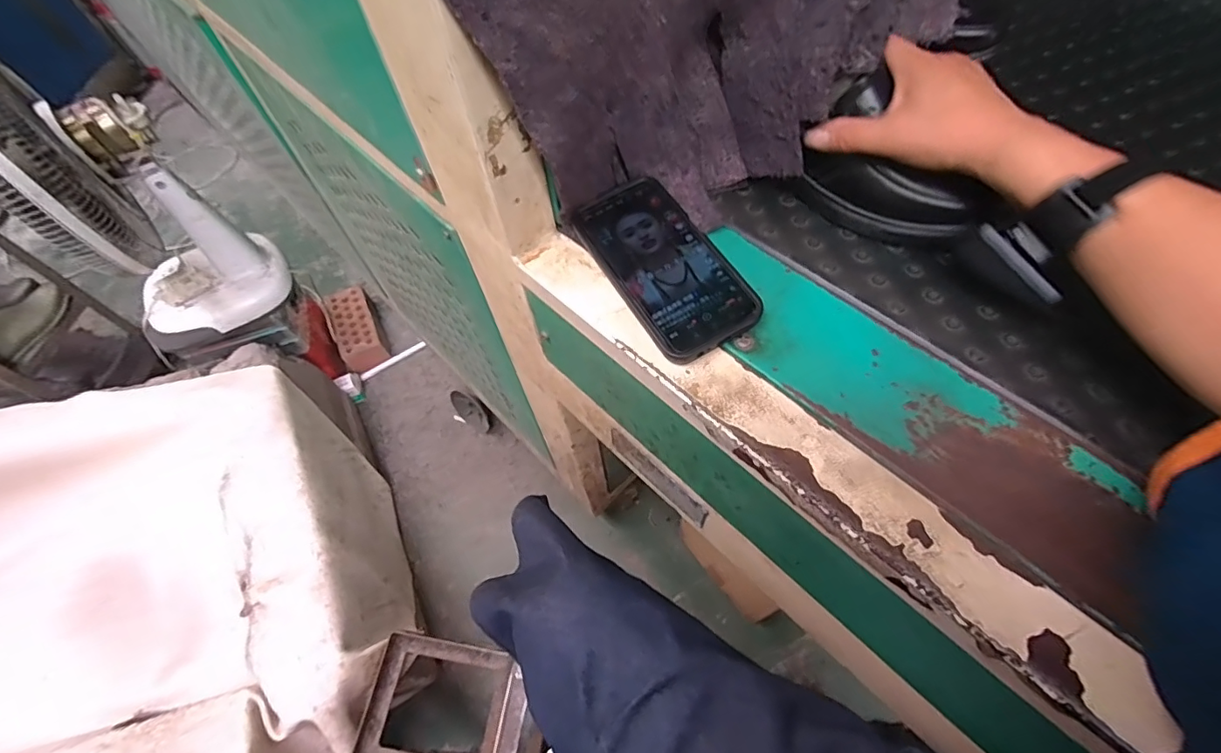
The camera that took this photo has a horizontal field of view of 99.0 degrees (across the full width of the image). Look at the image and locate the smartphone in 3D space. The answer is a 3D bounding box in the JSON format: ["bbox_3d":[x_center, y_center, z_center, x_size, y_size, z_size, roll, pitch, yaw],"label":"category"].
[{"bbox_3d":[0.041,-0.089,0.405,0.084,0.009,0.163,-28,66,-4],"label":"smartphone"}]

